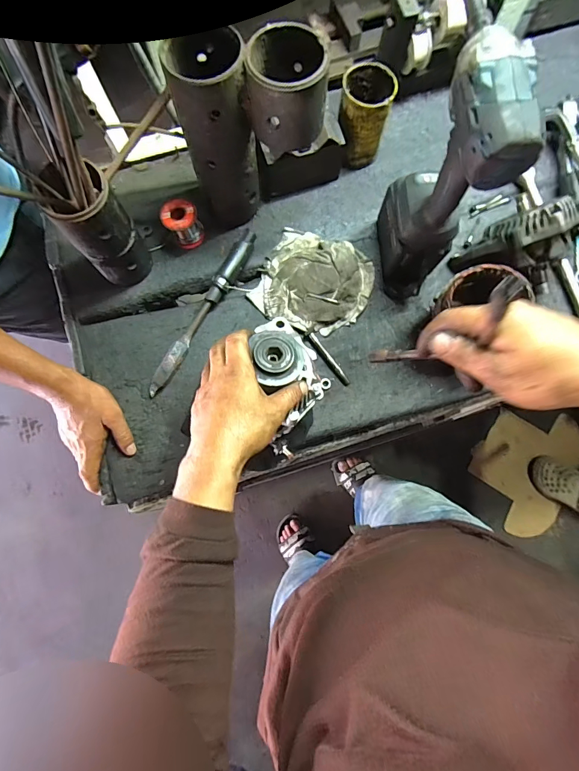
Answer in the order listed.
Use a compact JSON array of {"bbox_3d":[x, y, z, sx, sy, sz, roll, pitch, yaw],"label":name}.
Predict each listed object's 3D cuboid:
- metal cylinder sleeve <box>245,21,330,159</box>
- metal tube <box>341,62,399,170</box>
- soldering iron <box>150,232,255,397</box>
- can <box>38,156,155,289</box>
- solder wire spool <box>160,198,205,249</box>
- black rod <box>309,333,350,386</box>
[{"bbox_3d":[-0.002,-0.333,0.421,0.086,0.077,0.087,0,78,0],"label":"metal cylinder sleeve"},{"bbox_3d":[0.111,-0.405,0.565,0.072,0.113,0.075,0,78,0],"label":"metal tube"},{"bbox_3d":[-0.132,-0.112,0.562,0.029,0.037,0.282,31,80,6],"label":"soldering iron"},{"bbox_3d":[-0.248,-0.203,0.502,0.080,0.169,0.073,-38,81,-8],"label":"can"},{"bbox_3d":[-0.164,-0.249,0.574,0.050,0.055,0.054,0,78,0],"label":"solder wire spool"},{"bbox_3d":[0.061,-0.041,0.570,0.012,0.009,0.095,-35,80,-7],"label":"black rod"}]

